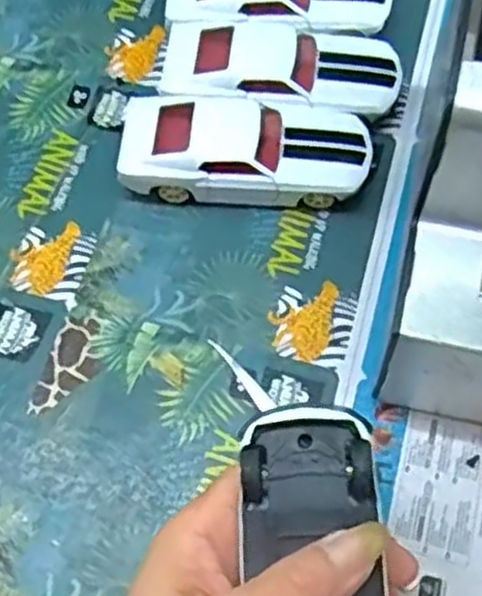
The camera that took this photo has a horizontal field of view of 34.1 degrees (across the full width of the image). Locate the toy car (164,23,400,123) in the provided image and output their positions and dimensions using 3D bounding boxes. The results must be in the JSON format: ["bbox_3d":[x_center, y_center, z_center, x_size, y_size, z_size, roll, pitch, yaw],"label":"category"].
[{"bbox_3d":[0.022,-0.124,0.435,0.127,0.032,0.051,6,62,5],"label":"toy car"}]

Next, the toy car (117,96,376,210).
[{"bbox_3d":[0.002,-0.077,0.415,0.130,0.035,0.053,4,64,4],"label":"toy car"}]

